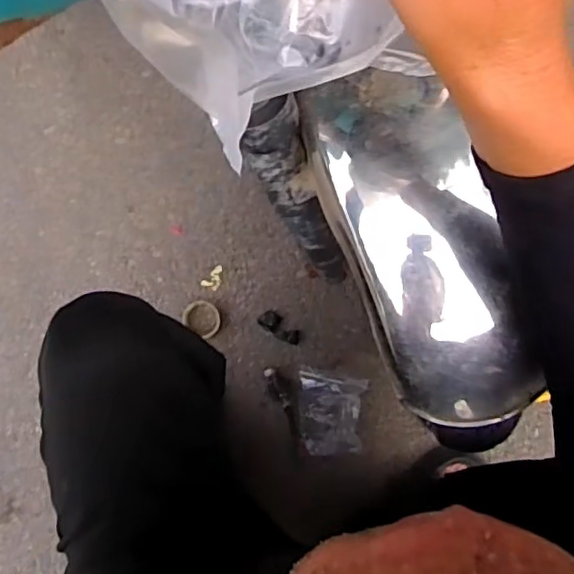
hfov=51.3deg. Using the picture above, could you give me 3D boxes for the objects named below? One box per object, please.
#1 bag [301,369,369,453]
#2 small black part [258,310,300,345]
[{"bbox_3d":[0.061,0.180,0.833,0.090,0.036,0.111,4,89,5],"label":"bag"},{"bbox_3d":[-0.010,0.059,0.864,0.065,0.015,0.027,36,92,5],"label":"small black part"}]

